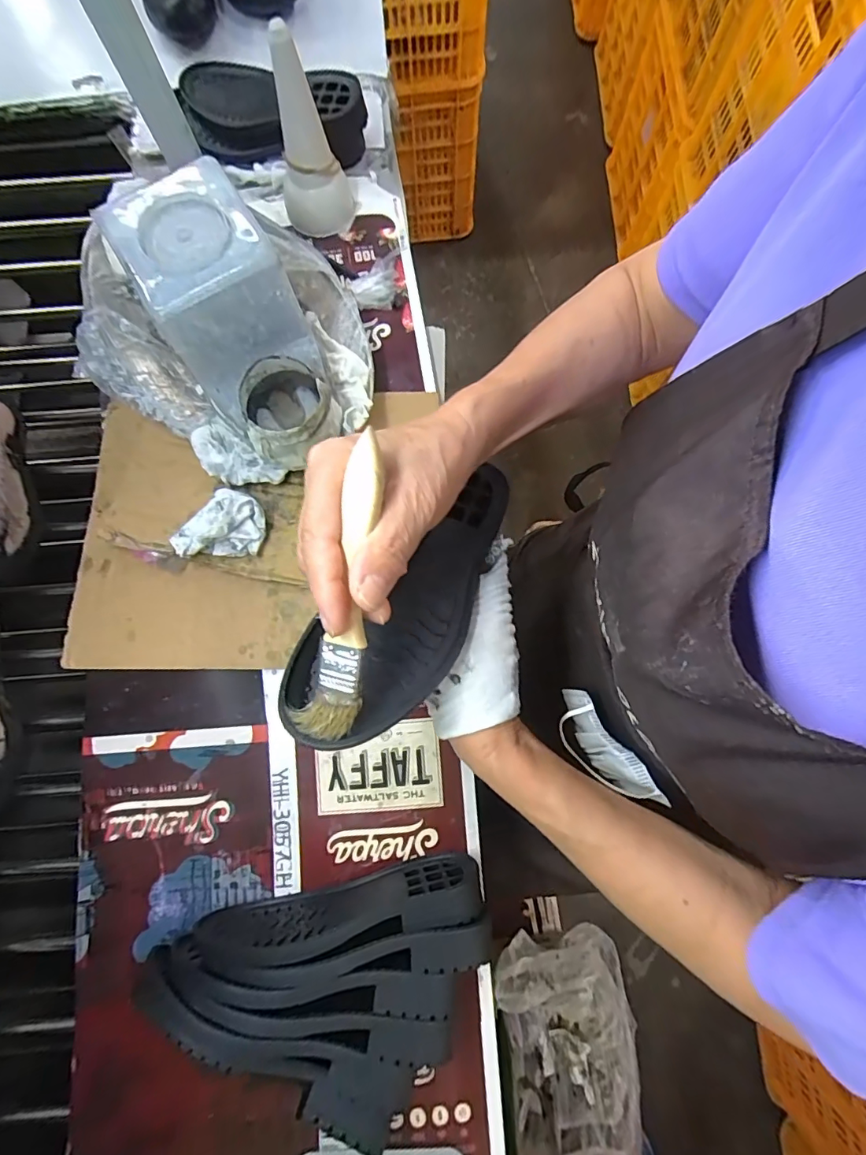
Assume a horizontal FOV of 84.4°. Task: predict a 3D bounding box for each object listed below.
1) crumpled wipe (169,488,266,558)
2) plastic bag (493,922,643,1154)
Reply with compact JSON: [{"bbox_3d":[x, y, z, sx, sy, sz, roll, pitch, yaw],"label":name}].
[{"bbox_3d":[-0.181,-0.048,0.402,0.077,0.030,0.057,-4,80,0],"label":"crumpled wipe"},{"bbox_3d":[0.246,0.849,0.843,0.237,0.141,0.373,-6,80,0],"label":"plastic bag"}]

